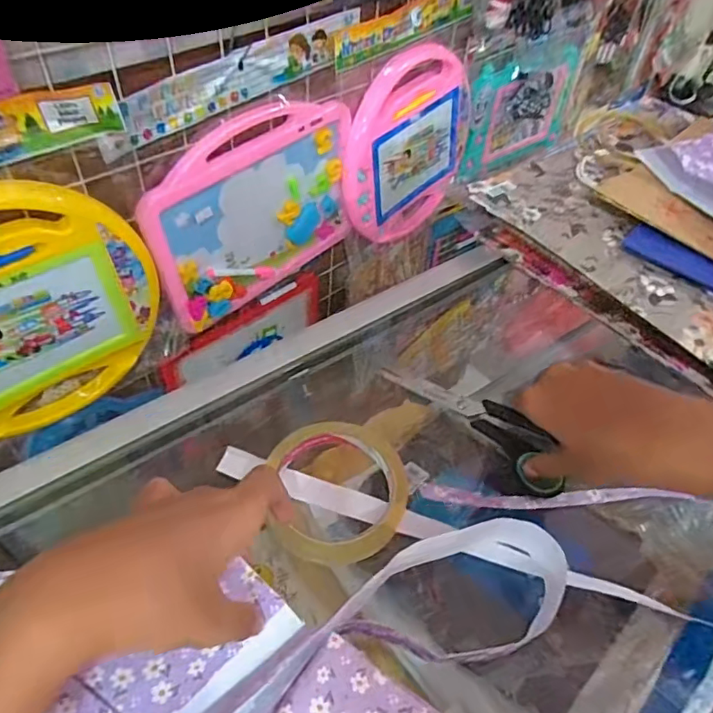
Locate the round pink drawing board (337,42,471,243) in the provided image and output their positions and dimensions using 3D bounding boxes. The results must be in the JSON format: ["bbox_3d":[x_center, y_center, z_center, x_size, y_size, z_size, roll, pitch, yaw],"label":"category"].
[{"bbox_3d":[0.083,-0.308,0.814,0.046,0.250,0.271,37,55,24],"label":"round pink drawing board"}]

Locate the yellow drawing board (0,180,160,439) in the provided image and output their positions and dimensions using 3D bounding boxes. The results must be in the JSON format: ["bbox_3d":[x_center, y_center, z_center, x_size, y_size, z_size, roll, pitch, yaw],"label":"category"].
[{"bbox_3d":[-0.334,-0.031,0.540,0.268,0.274,0.028,-30,58,-28],"label":"yellow drawing board"}]

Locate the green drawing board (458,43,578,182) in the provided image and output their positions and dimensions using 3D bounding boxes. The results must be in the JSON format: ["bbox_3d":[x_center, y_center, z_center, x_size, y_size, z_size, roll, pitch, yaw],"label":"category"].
[{"bbox_3d":[0.299,-0.437,0.973,0.309,0.184,0.035,-29,57,-28],"label":"green drawing board"}]

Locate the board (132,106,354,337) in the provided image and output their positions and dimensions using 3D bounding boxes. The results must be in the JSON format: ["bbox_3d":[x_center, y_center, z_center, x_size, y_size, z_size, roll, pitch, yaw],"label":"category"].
[{"bbox_3d":[-0.121,-0.178,0.680,0.029,0.233,0.291,38,56,25],"label":"board"}]

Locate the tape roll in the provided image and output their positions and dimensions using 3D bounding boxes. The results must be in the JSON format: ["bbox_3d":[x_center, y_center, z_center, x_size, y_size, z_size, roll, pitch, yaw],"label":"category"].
[{"bbox_3d":[-0.011,0.084,0.352,0.086,0.021,0.094,3,49,-3],"label":"tape roll"}]

